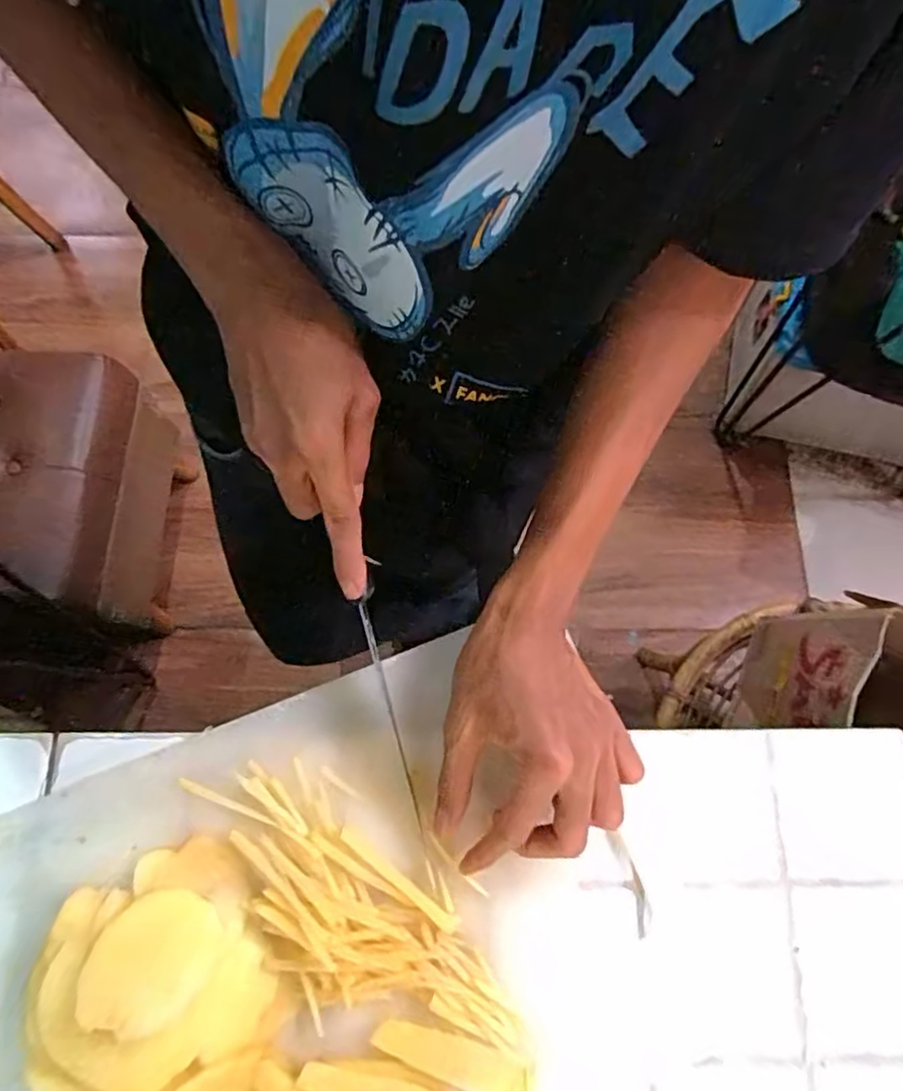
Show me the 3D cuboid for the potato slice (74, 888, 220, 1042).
[{"bbox_3d":[-0.147,0.203,0.307,0.054,0.006,0.061,22,40,-2],"label":"potato slice"}]

